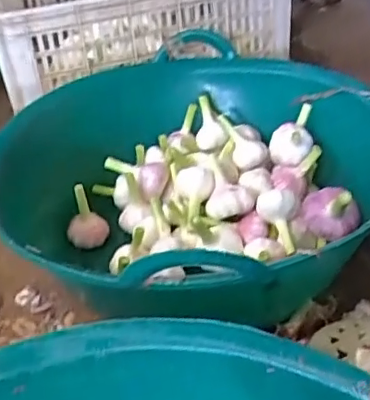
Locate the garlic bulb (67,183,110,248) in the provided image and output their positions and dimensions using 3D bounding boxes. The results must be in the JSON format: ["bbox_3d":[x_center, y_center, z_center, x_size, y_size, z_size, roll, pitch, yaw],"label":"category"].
[{"bbox_3d":[-0.148,0.023,0.855,0.059,0.081,0.048,-15,36,-11],"label":"garlic bulb"}]

